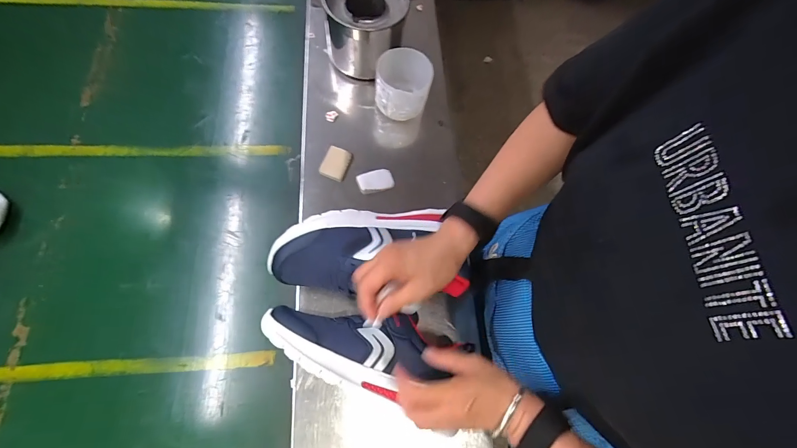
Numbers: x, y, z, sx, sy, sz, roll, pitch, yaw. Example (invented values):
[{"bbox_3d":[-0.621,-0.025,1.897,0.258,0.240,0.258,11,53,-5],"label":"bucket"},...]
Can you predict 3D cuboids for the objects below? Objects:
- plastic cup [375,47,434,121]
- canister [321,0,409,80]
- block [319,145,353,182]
[{"bbox_3d":[0.008,-0.243,0.605,0.096,0.080,0.091,4,69,-6],"label":"plastic cup"},{"bbox_3d":[-0.062,-0.360,0.632,0.142,0.114,0.134,-11,72,-11],"label":"canister"},{"bbox_3d":[-0.106,-0.105,0.585,0.040,0.015,0.056,20,68,1],"label":"block"}]

